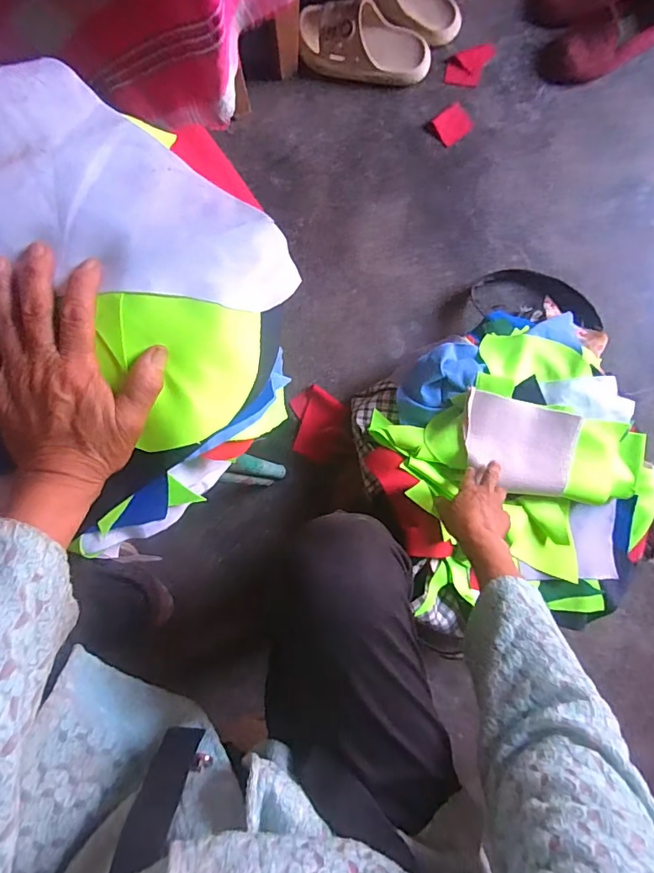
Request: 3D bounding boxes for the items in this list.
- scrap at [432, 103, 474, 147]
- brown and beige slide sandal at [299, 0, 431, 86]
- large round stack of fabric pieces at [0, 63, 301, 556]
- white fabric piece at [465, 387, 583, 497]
[{"bbox_3d":[0.204,-0.509,0.771,0.058,0.006,0.052,-40,92,-1],"label":"scrap"},{"bbox_3d":[0.062,-0.624,0.753,0.211,0.060,0.089,10,90,-2],"label":"brown and beige slide sandal"},{"bbox_3d":[-0.203,-0.083,0.357,0.345,0.085,0.323,0,91,-2],"label":"large round stack of fabric pieces"},{"bbox_3d":[0.277,0.012,0.684,0.166,0.016,0.127,13,90,-2],"label":"white fabric piece"}]

